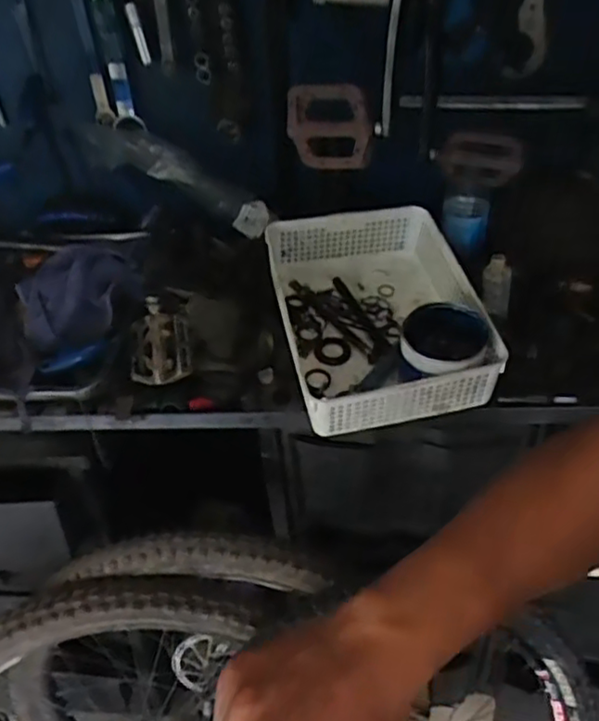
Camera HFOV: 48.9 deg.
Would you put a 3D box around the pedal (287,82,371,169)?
[{"bbox_3d":[0.035,-0.288,0.813,0.102,0.112,0.032,4,40,8],"label":"pedal"}]

